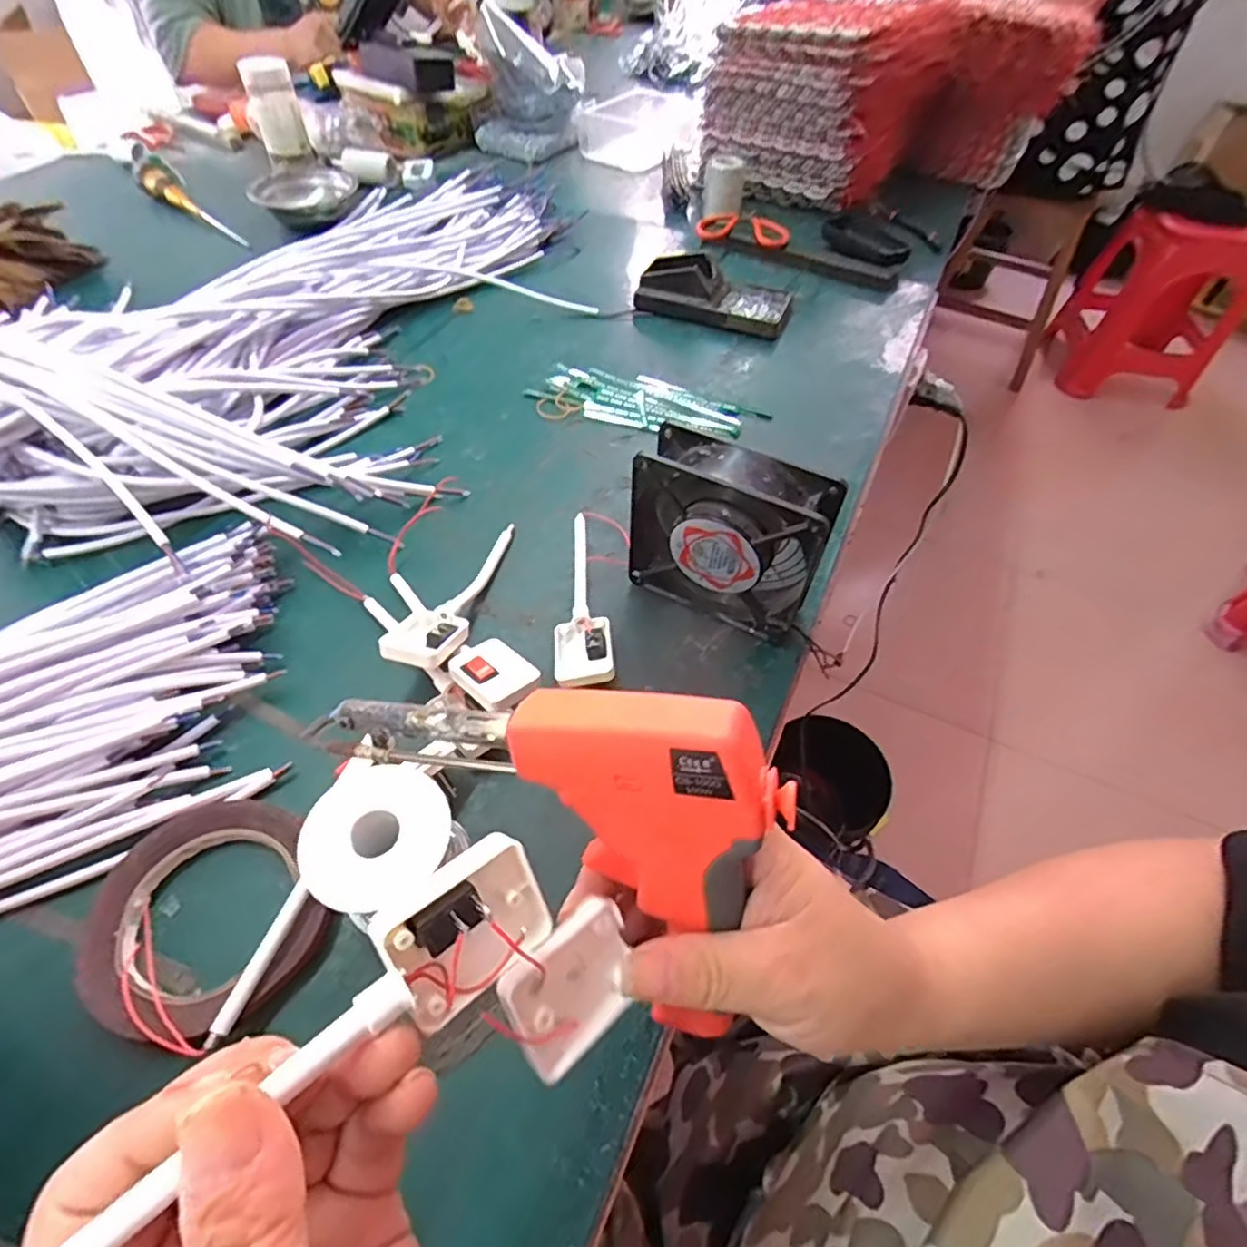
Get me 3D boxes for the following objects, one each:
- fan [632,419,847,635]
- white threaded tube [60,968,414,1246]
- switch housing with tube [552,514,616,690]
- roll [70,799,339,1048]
[{"bbox_3d":[0.066,-0.054,0.420,0.119,0.129,0.042,23,58,14],"label":"fan"},{"bbox_3d":[-0.099,0.123,0.144,0.111,0.008,0.011,-35,63,-30],"label":"white threaded tube"},{"bbox_3d":[-0.030,-0.022,0.450,0.038,0.018,0.155,-3,56,-3],"label":"switch housing with tube"},{"bbox_3d":[-0.211,0.146,0.320,0.107,0.013,0.110,1,53,-1],"label":"roll"}]

